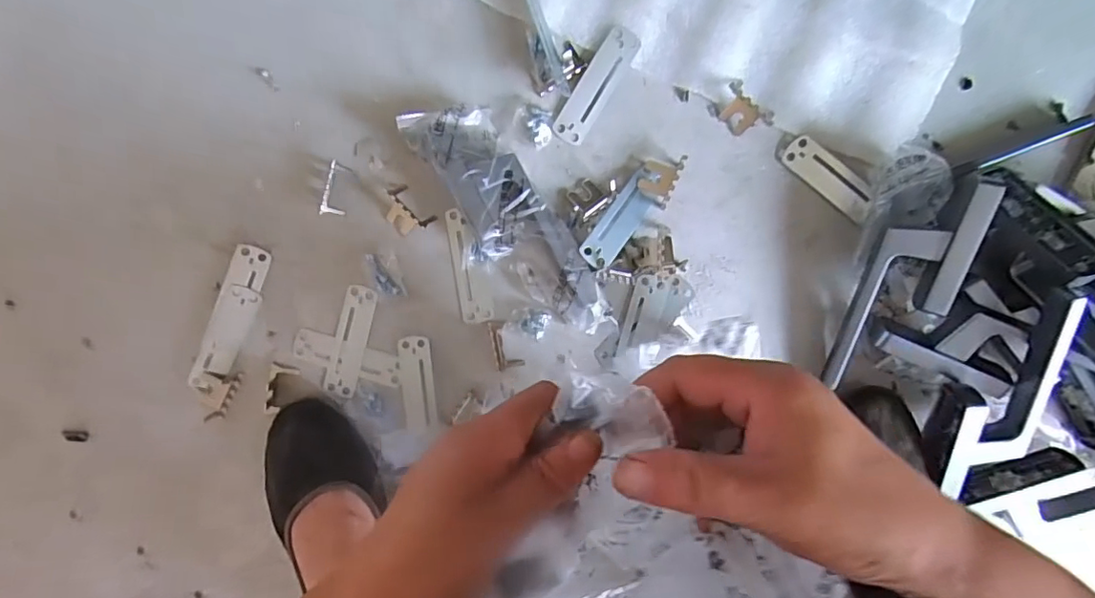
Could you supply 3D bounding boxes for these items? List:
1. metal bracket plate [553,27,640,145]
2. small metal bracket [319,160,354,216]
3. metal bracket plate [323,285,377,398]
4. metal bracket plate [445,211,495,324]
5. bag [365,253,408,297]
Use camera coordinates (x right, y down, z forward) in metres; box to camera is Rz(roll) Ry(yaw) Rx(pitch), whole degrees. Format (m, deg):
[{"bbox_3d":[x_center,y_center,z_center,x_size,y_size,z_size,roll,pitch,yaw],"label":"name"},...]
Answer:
[{"bbox_3d":[0.037,-0.170,0.437,0.029,0.008,0.092,33,95,-1],"label":"metal bracket plate"},{"bbox_3d":[-0.171,-0.088,0.445,0.015,0.016,0.044,16,95,0],"label":"small metal bracket"},{"bbox_3d":[-0.166,0.036,0.463,0.027,0.004,0.095,16,95,0],"label":"metal bracket plate"},{"bbox_3d":[-0.065,-0.027,0.456,0.026,0.005,0.094,-11,94,2],"label":"metal bracket plate"},{"bbox_3d":[-0.134,-0.019,0.456,0.025,0.004,0.040,-15,94,3],"label":"bag"}]

